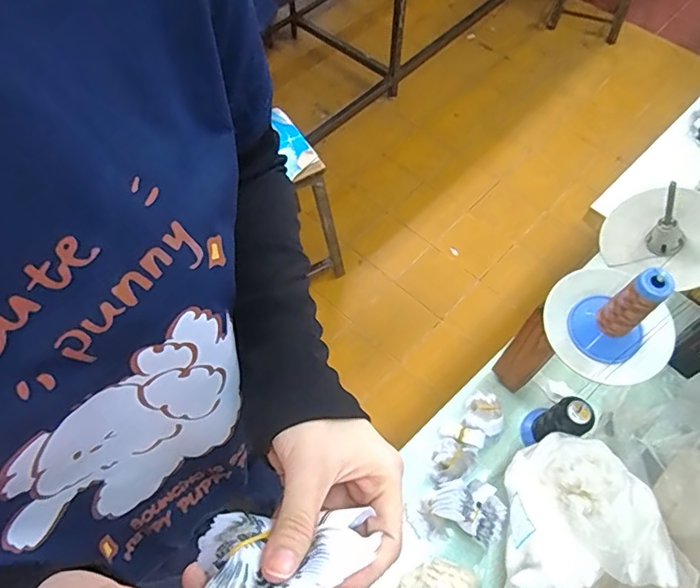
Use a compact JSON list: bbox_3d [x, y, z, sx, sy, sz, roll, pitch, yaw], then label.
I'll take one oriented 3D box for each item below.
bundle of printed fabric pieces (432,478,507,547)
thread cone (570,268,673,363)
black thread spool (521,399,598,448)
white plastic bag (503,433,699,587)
[{"bbox_3d":[0.147,0.252,0.619,0.086,0.031,0.063,28,64,15],"label":"bundle of printed fabric pieces"},{"bbox_3d":[0.252,0.016,0.477,0.053,0.108,0.066,-36,67,-18],"label":"thread cone"},{"bbox_3d":[0.254,0.162,0.648,0.058,0.099,0.053,0,61,0],"label":"black thread spool"},{"bbox_3d":[0.248,0.235,0.565,0.145,0.108,0.153,-2,61,-1],"label":"white plastic bag"}]

